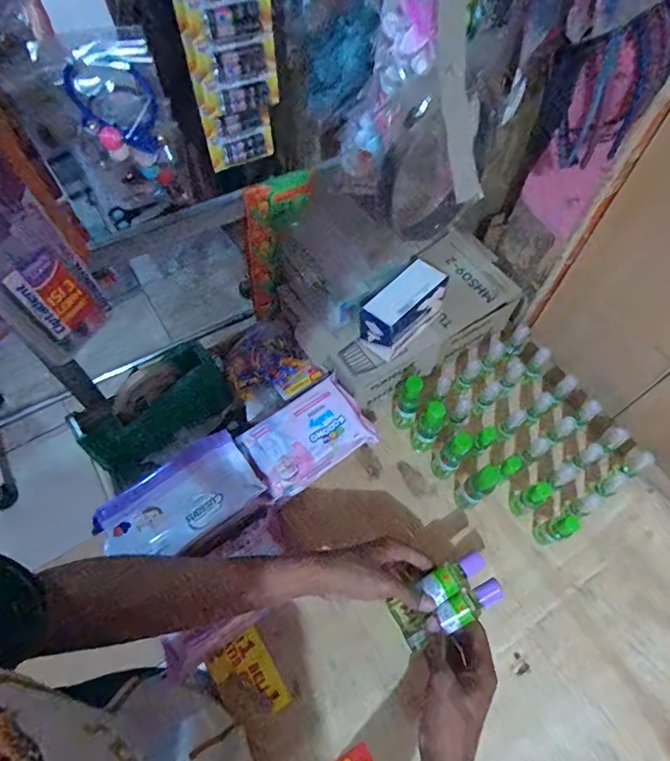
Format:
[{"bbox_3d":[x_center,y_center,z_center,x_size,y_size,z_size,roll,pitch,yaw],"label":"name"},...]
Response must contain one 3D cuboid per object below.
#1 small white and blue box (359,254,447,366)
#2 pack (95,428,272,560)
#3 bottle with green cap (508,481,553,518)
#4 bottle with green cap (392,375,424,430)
[{"bbox_3d":[0.087,-0.092,0.630,0.120,0.069,0.063,-40,68,-18],"label":"small white and blue box"},{"bbox_3d":[-0.180,0.145,0.560,0.180,0.044,0.096,-36,67,-17],"label":"pack"},{"bbox_3d":[0.246,0.149,0.612,0.029,0.071,0.027,0,61,1],"label":"bottle with green cap"},{"bbox_3d":[0.095,0.033,0.648,0.031,0.116,0.026,13,63,8],"label":"bottle with green cap"}]

